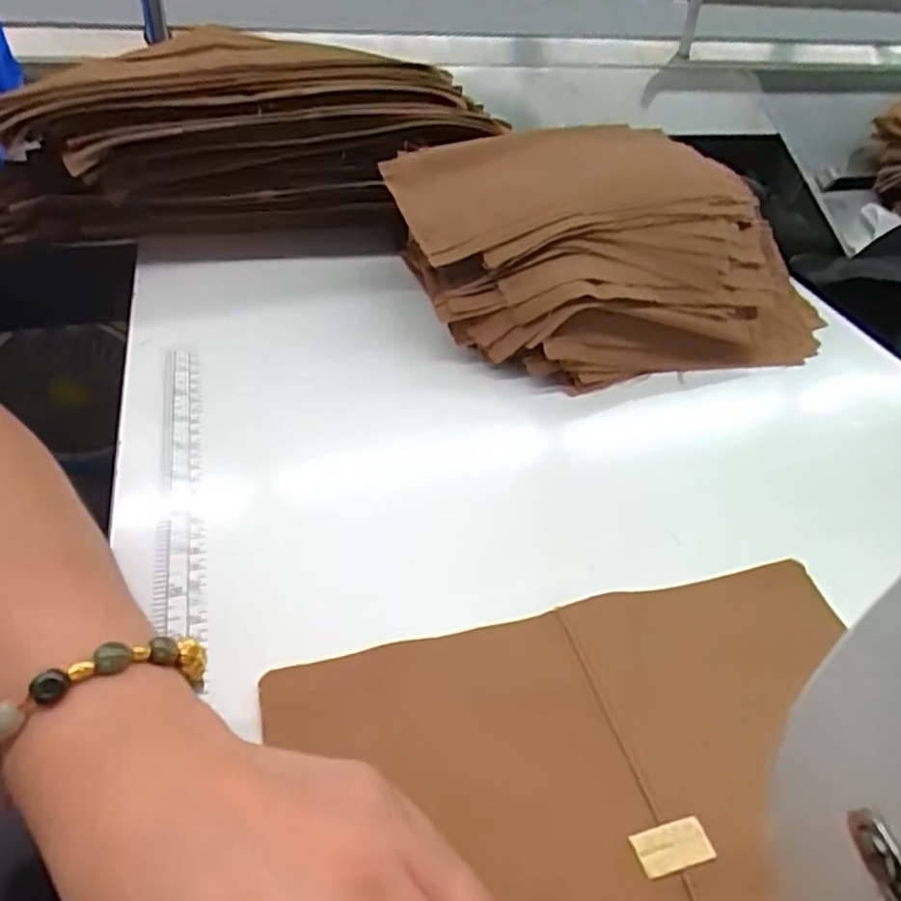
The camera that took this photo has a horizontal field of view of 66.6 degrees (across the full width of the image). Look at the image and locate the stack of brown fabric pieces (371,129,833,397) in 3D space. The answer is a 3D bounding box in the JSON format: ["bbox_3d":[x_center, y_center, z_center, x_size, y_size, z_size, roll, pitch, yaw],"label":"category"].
[{"bbox_3d":[0.113,-0.147,0.496,0.294,0.102,0.182,-9,43,-15],"label":"stack of brown fabric pieces"}]

